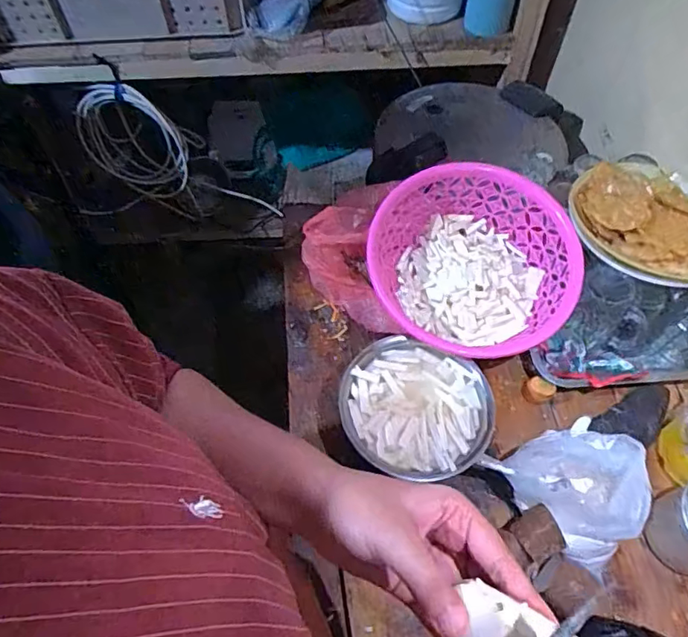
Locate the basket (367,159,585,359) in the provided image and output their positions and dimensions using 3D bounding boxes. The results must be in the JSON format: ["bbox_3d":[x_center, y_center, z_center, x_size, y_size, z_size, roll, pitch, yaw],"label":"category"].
[{"bbox_3d":[0.169,-0.069,0.695,0.244,0.103,0.251,0,60,0],"label":"basket"}]

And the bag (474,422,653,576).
[{"bbox_3d":[0.250,0.179,0.583,0.110,0.097,0.145,-36,66,-19],"label":"bag"}]

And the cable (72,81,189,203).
[{"bbox_3d":[-0.568,-0.471,1.442,0.275,0.352,0.049,11,60,6],"label":"cable"}]

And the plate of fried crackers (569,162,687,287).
[{"bbox_3d":[0.400,-0.135,0.682,0.204,0.036,0.199,0,60,0],"label":"plate of fried crackers"}]

